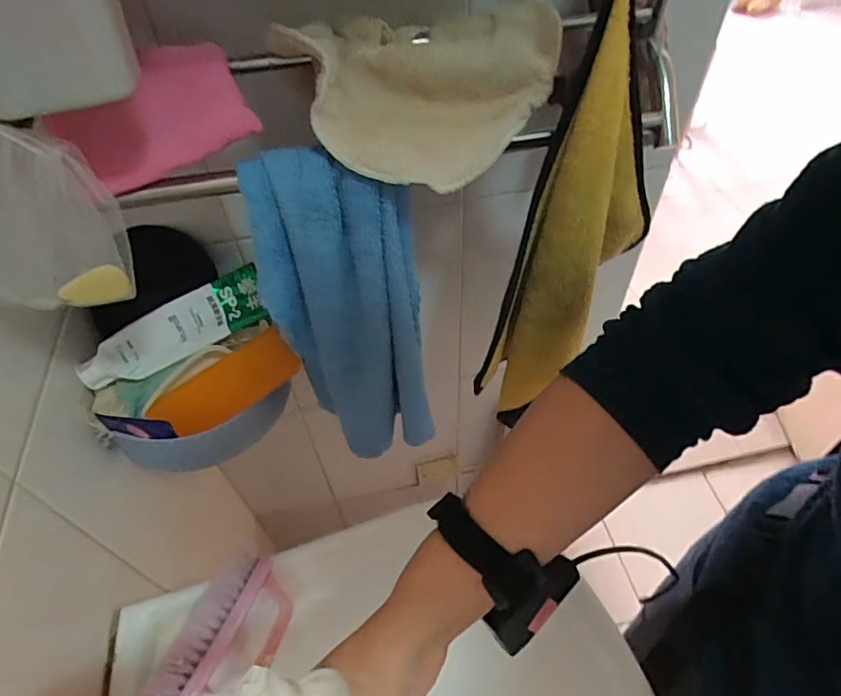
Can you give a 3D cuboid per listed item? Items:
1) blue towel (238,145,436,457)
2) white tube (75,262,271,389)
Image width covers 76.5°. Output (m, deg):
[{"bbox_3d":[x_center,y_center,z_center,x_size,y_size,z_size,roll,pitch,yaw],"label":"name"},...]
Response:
[{"bbox_3d":[-0.057,-0.015,0.480,0.129,0.328,0.055,-15,51,-10],"label":"blue towel"},{"bbox_3d":[-0.242,-0.013,0.517,0.165,0.032,0.056,-27,85,-6],"label":"white tube"}]

